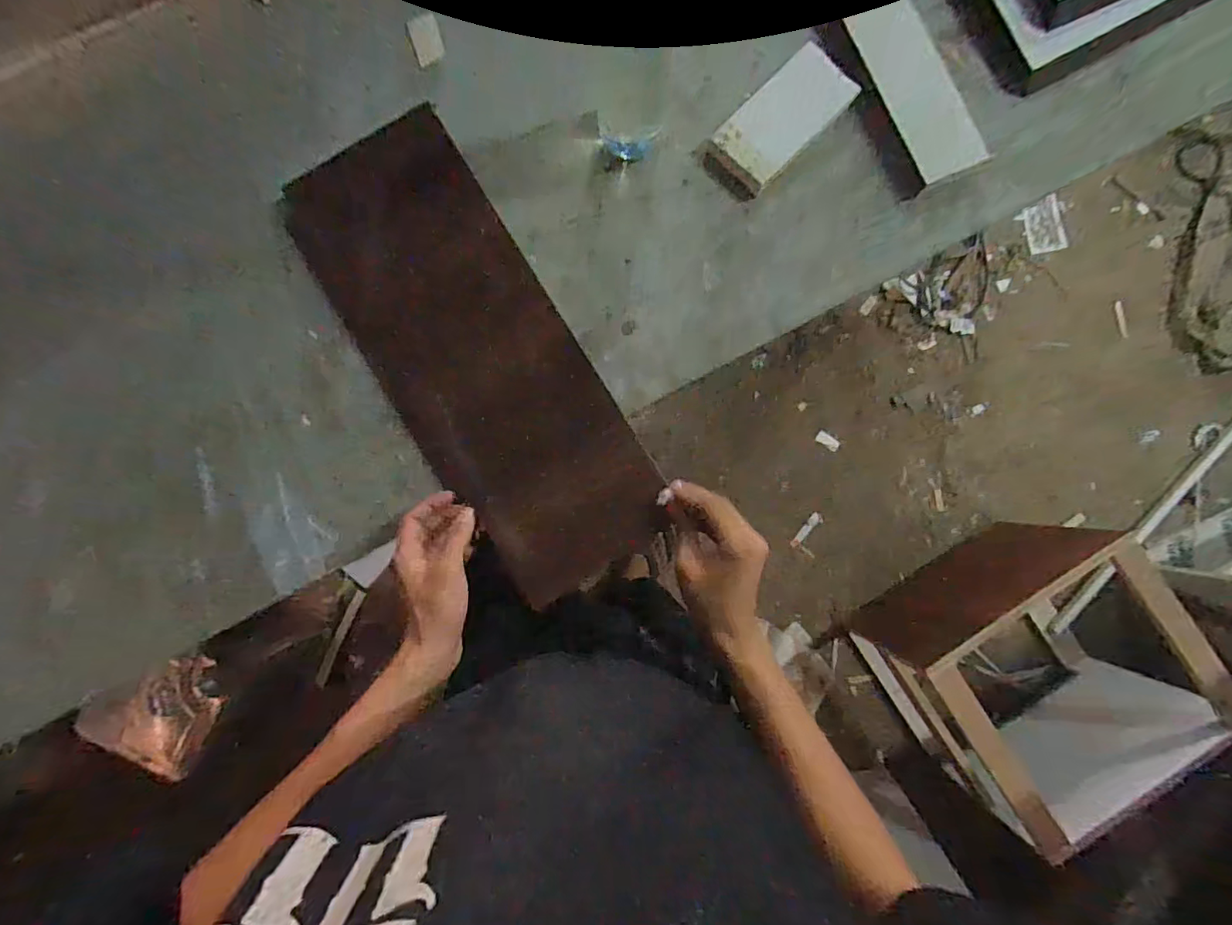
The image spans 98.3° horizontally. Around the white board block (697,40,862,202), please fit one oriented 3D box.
[{"bbox_3d":[0.156,-0.328,0.517,0.148,0.022,0.073,-43,86,-1],"label":"white board block"}]

